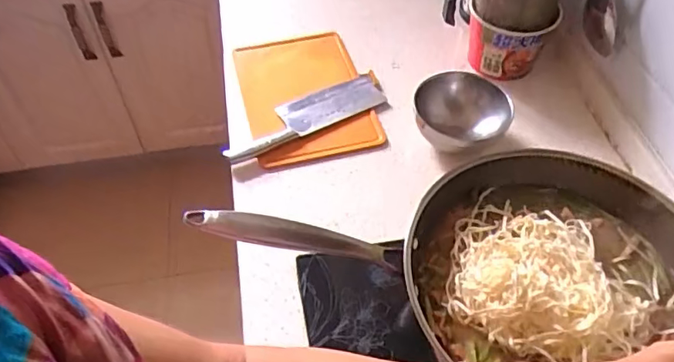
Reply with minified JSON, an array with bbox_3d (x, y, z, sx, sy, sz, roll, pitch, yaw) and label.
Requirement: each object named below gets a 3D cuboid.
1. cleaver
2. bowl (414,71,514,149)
[{"bbox_3d":[-0.052,-0.102,0.852,0.274,0.020,0.071,-26,57,-19],"label":"cleaver"},{"bbox_3d":[0.186,-0.097,0.811,0.138,0.067,0.133,0,53,0],"label":"bowl"}]

